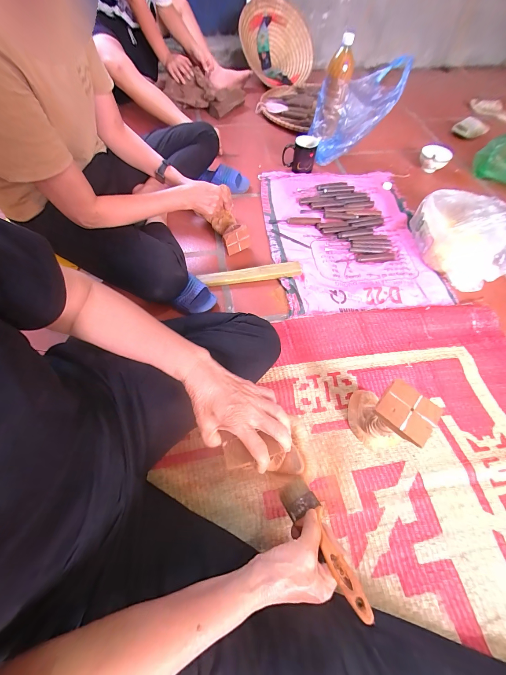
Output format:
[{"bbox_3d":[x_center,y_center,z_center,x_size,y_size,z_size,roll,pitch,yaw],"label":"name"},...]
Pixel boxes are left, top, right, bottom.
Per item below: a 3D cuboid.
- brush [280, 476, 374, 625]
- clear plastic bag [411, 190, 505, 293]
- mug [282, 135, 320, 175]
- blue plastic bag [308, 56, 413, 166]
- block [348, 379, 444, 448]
[{"bbox_3d":[0.085,0.258,0.345,0.044,0.011,0.177,-20,20,-12],"label":"brush"},{"bbox_3d":[0.605,-0.284,0.718,0.237,0.142,0.272,-12,61,-8],"label":"clear plastic bag"},{"bbox_3d":[0.165,-0.646,0.932,0.112,0.096,0.078,17,62,9],"label":"mug"},{"bbox_3d":[0.346,-0.756,0.909,0.263,0.257,0.135,-3,61,-2],"label":"blue plastic bag"},{"bbox_3d":[0.231,0.137,0.470,0.101,0.172,0.093,39,67,19],"label":"block"}]

